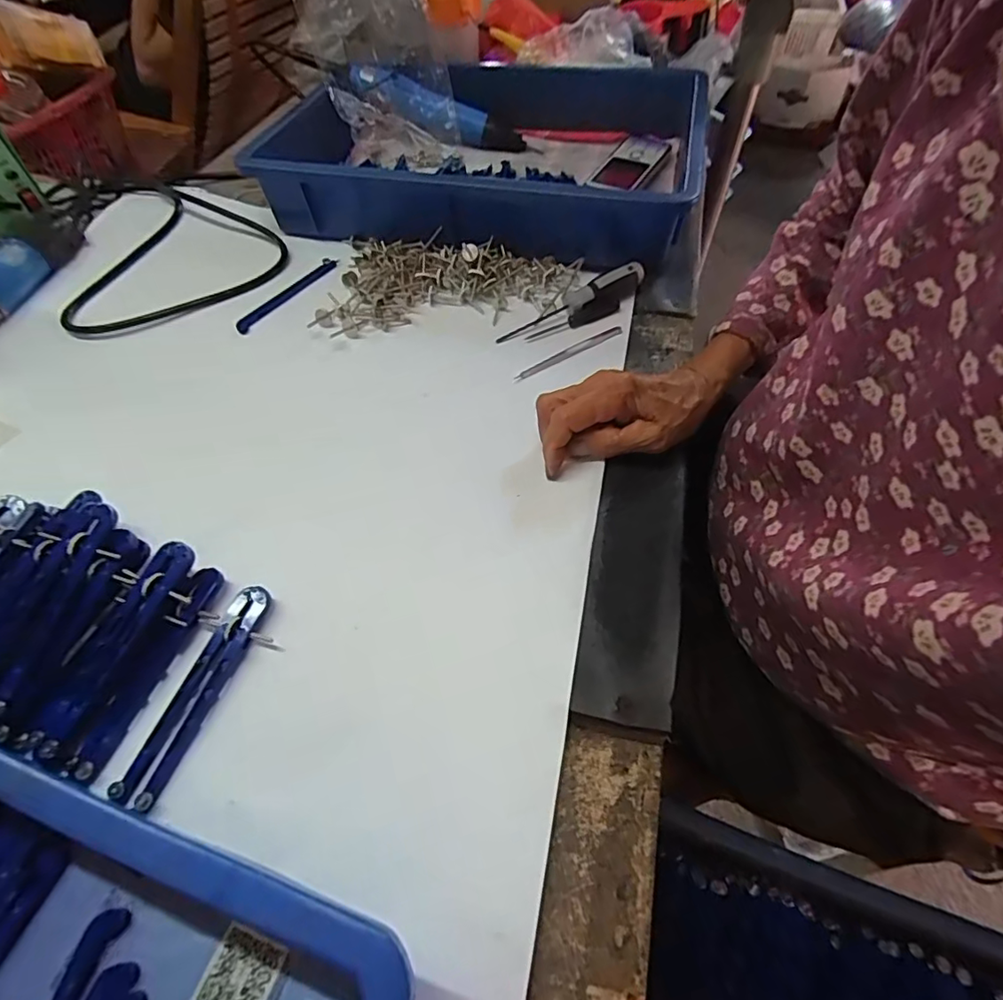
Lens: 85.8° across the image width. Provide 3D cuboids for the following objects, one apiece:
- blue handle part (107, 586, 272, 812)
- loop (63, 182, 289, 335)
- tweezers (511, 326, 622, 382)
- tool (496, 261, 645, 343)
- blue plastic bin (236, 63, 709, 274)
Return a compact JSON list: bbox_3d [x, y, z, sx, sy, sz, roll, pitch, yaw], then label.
[{"bbox_3d":[-0.165,0.100,0.294,0.026,0.008,0.117,13,57,11],"label":"blue handle part"},{"bbox_3d":[-0.313,-0.265,0.551,0.188,0.017,0.266,-7,57,-2],"label":"loop"},{"bbox_3d":[0.056,-0.123,0.446,0.107,0.004,0.007,-29,59,-16],"label":"tweezers"},{"bbox_3d":[0.061,-0.173,0.466,0.143,0.024,0.015,-22,58,-12],"label":"tool"},{"bbox_3d":[-0.021,-0.374,0.575,0.425,0.079,0.294,12,57,11],"label":"blue plastic bin"}]

